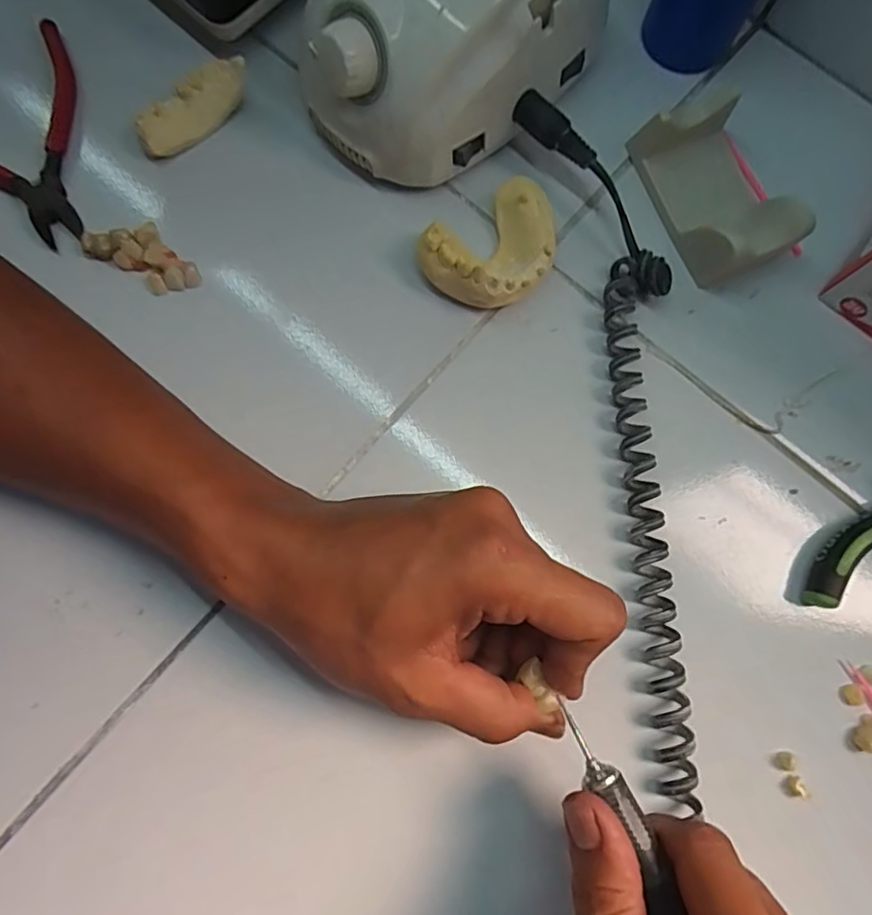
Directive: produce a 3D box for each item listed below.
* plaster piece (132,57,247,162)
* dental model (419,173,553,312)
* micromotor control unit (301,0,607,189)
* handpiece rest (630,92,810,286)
[{"bbox_3d":[-0.124,-0.178,0.292,0.061,0.020,0.017,-40,82,-8],"label":"plaster piece"},{"bbox_3d":[0.032,-0.102,0.285,0.070,0.028,0.049,-39,82,-8],"label":"dental model"},{"bbox_3d":[0.005,-0.202,0.269,0.132,0.079,0.089,-43,82,-8],"label":"micromotor control unit"},{"bbox_3d":[0.139,-0.133,0.289,0.054,0.032,0.088,-21,80,-5],"label":"handpiece rest"}]

